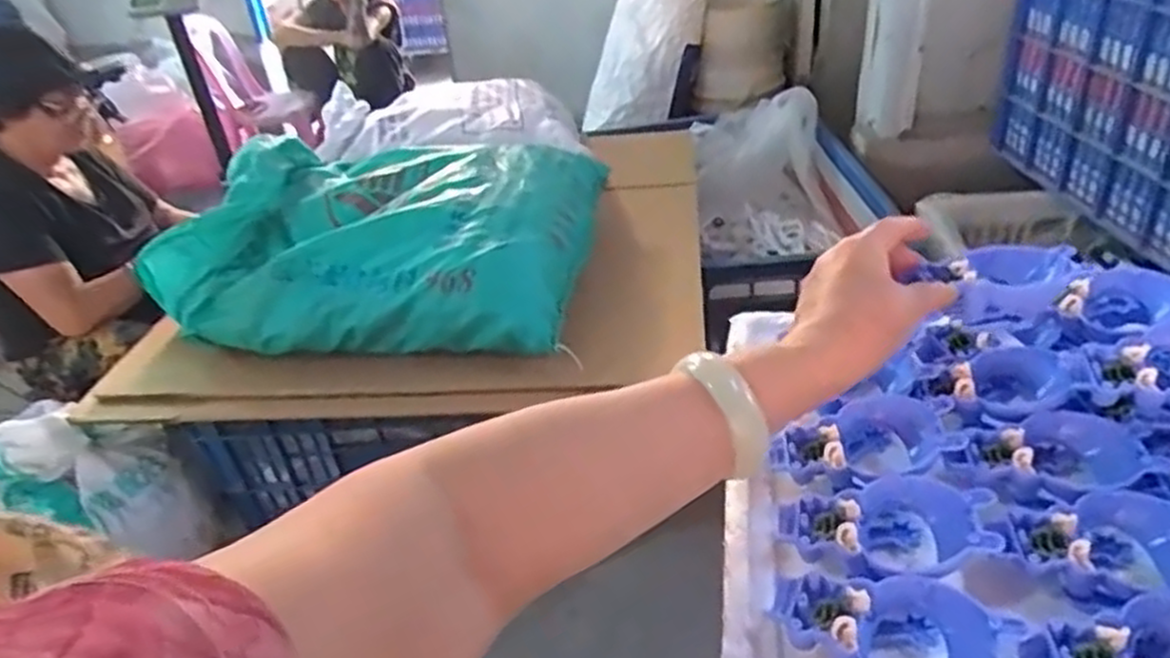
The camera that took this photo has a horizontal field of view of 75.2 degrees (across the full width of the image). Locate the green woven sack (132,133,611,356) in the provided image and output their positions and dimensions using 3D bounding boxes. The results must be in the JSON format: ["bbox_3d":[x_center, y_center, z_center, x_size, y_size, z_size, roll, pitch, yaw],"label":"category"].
[{"bbox_3d":[-0.362,-0.164,1.338,0.730,0.182,0.453,2,34,12],"label":"green woven sack"}]

